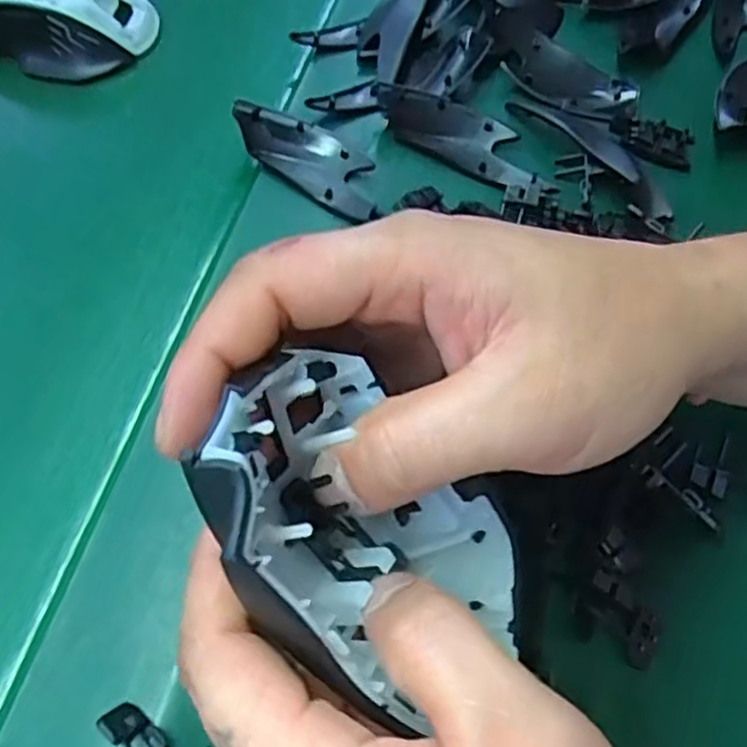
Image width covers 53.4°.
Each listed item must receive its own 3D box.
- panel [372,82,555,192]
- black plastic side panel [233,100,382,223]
[{"bbox_3d":[0.047,-0.120,0.369,0.098,0.014,0.030,28,65,14],"label":"panel"},{"bbox_3d":[-0.030,-0.105,0.359,0.082,0.018,0.028,34,67,16],"label":"black plastic side panel"}]

